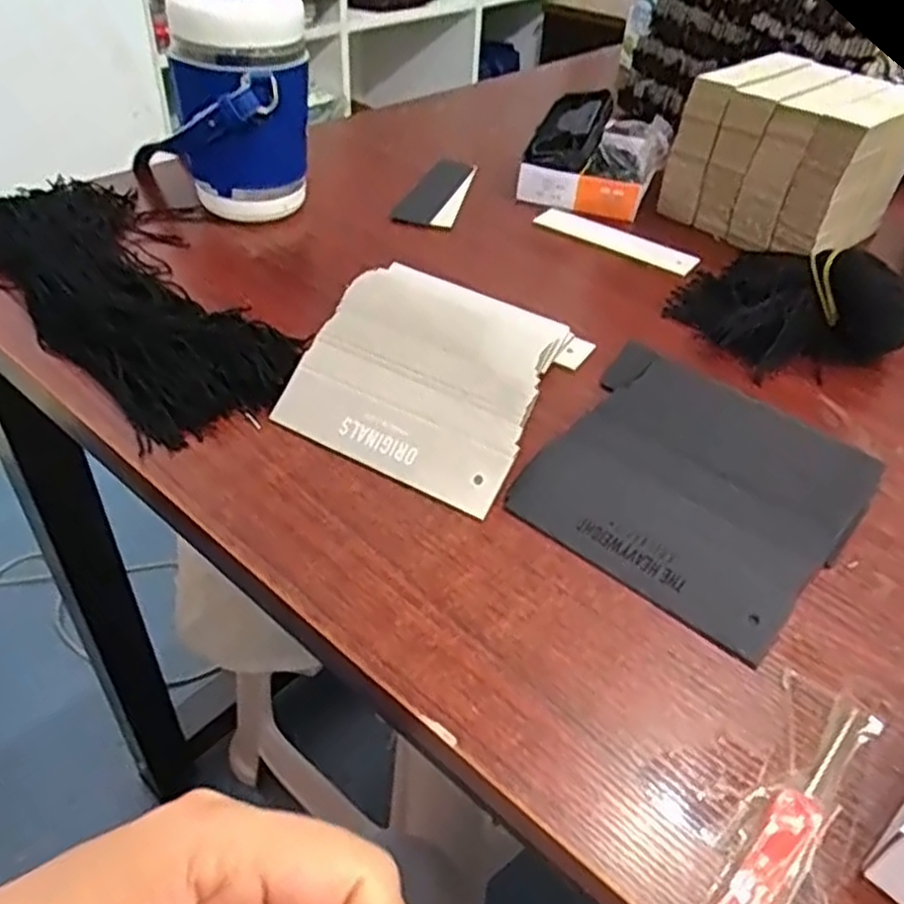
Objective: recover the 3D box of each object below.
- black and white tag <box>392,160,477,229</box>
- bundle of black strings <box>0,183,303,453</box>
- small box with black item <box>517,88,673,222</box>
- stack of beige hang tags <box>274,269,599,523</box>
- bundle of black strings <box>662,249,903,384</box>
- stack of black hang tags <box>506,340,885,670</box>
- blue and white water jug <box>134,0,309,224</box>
[{"bbox_3d":[-0.008,-0.211,0.636,0.043,0.013,0.135,13,41,10],"label":"black and white tag"},{"bbox_3d":[-0.208,-0.105,0.458,0.119,0.022,0.288,-26,49,-31],"label":"bundle of black strings"},{"bbox_3d":[0.123,-0.248,0.645,0.102,0.061,0.125,15,41,13],"label":"small box with black item"},{"bbox_3d":[-0.012,-0.046,0.421,0.129,0.022,0.160,17,42,14],"label":"stack of beige hang tags"},{"bbox_3d":[0.201,-0.094,0.480,0.141,0.056,0.091,33,48,30],"label":"bundle of black strings"},{"bbox_3d":[0.114,0.012,0.374,0.140,0.023,0.141,32,47,29],"label":"stack of black hang tags"},{"bbox_3d":[-0.147,-0.243,0.534,0.086,0.173,0.078,12,41,9],"label":"blue and white water jug"}]

